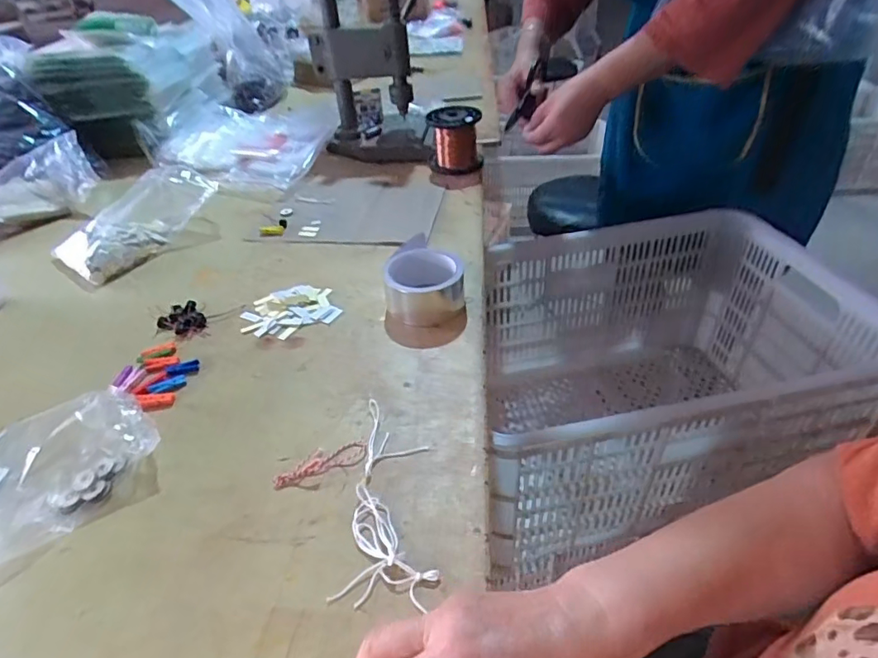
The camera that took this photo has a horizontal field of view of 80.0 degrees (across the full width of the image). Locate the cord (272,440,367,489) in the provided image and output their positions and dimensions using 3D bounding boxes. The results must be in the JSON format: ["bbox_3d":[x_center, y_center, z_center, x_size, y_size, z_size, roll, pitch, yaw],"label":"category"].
[{"bbox_3d":[-0.100,0.115,0.446,0.080,0.010,0.029,-27,43,-23],"label":"cord"}]

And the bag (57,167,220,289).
[{"bbox_3d":[-0.451,-0.164,0.772,0.122,0.083,0.216,23,48,32],"label":"bag"}]

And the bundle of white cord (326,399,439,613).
[{"bbox_3d":[-0.035,0.129,0.426,0.071,0.009,0.179,-1,39,7],"label":"bundle of white cord"}]

